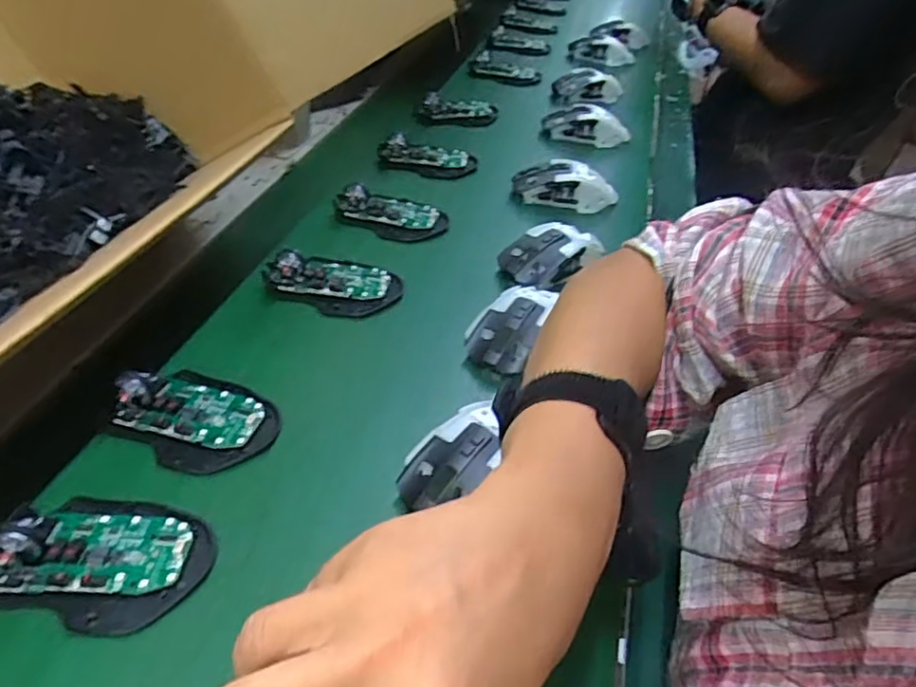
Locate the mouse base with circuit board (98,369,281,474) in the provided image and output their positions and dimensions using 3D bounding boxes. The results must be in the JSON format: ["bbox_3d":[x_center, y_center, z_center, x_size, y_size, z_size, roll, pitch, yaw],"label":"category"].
[{"bbox_3d":[-0.171,0.043,0.405,0.100,0.027,0.070,20,43,17],"label":"mouse base with circuit board"}]

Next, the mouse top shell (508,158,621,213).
[{"bbox_3d":[0.119,-0.177,0.685,0.113,0.037,0.053,10,41,6],"label":"mouse top shell"}]

